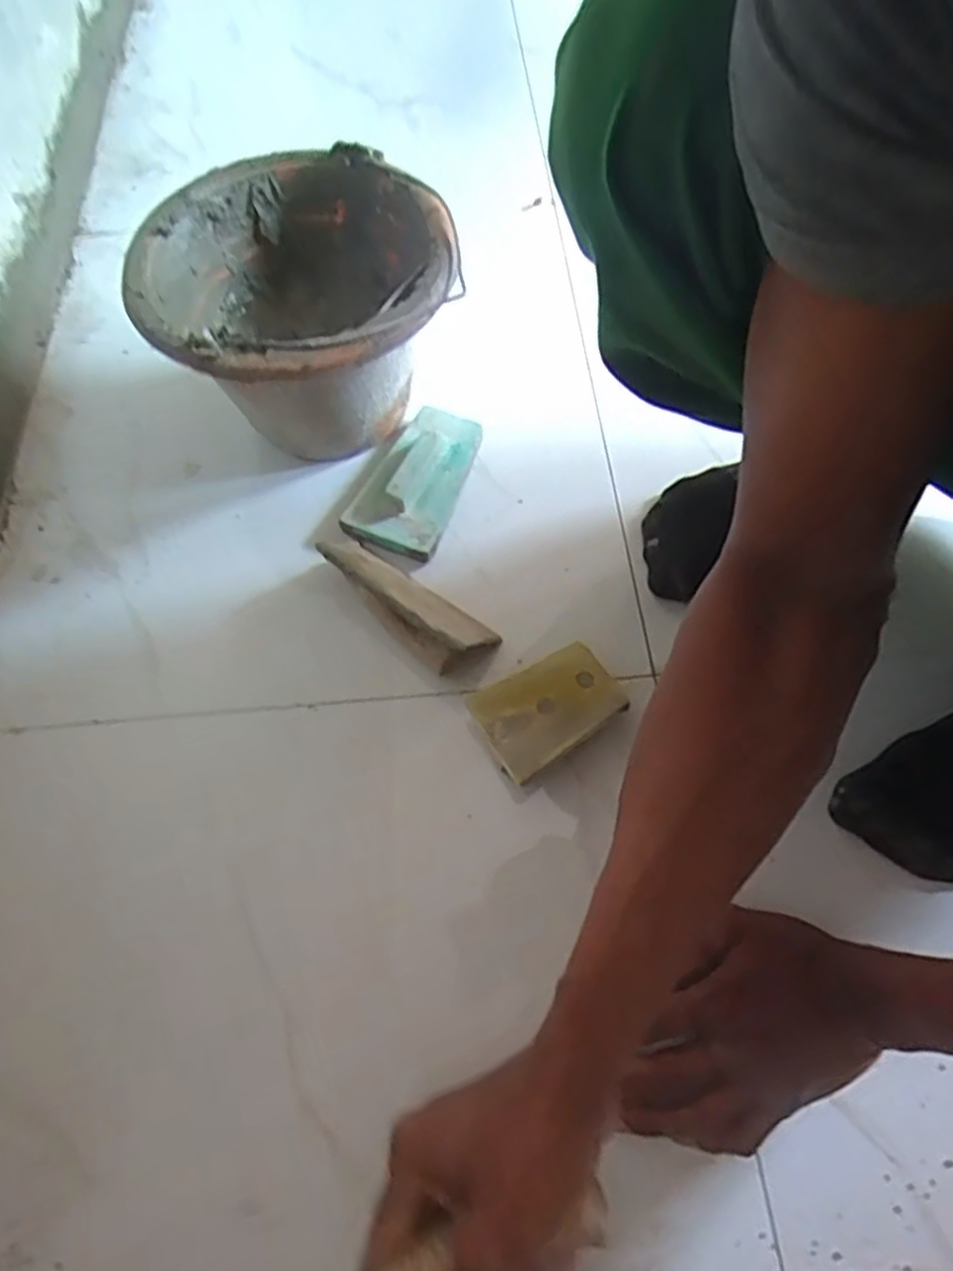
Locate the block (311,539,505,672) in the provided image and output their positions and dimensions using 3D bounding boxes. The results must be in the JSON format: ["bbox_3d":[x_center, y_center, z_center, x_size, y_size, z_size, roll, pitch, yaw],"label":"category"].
[{"bbox_3d":[-0.055,-0.032,0.554,0.155,0.057,0.056,39,72,18],"label":"block"}]

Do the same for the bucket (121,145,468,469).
[{"bbox_3d":[-0.142,-0.267,0.606,0.238,0.171,0.245,-1,65,1],"label":"bucket"}]

